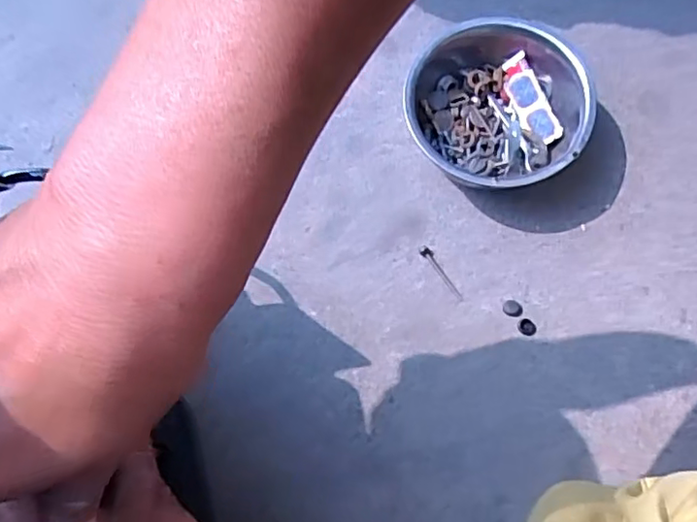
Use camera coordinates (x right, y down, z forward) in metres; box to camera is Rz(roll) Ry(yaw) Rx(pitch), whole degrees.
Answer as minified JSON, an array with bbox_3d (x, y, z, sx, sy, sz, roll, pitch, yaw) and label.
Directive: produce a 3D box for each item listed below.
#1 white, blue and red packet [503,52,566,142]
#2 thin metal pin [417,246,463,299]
[{"bbox_3d":[0.198,-0.176,0.658,0.035,0.017,0.104,-31,86,19],"label":"white, blue and red packet"},{"bbox_3d":[0.099,0.011,0.639,0.013,0.011,0.068,-36,78,-8],"label":"thin metal pin"}]

